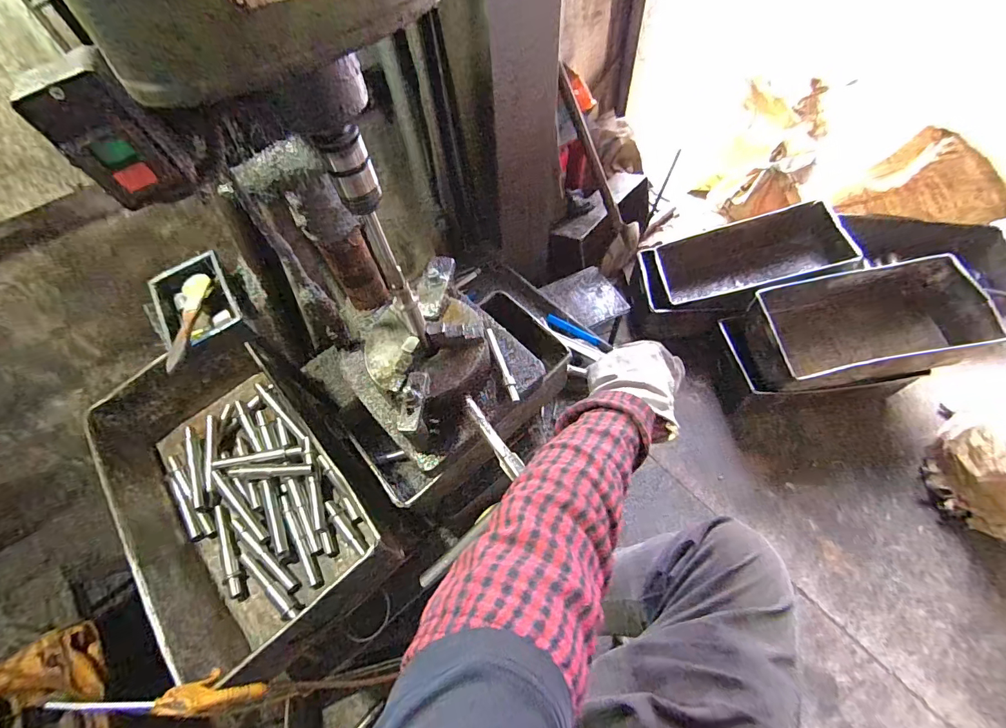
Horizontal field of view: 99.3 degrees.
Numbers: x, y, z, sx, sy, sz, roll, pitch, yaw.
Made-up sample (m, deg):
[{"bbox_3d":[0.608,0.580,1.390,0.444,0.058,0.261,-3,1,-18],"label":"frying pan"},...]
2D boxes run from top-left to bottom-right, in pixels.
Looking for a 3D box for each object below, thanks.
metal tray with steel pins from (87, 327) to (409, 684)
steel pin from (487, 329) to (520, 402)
[{"bbox_3d":[-0.489,0.201,0.805,0.344,0.174,0.599,-39,65,-18],"label":"metal tray with steel pins"},{"bbox_3d":[0.000,-0.003,0.723,0.018,0.012,0.148,-15,60,-5],"label":"steel pin"}]

